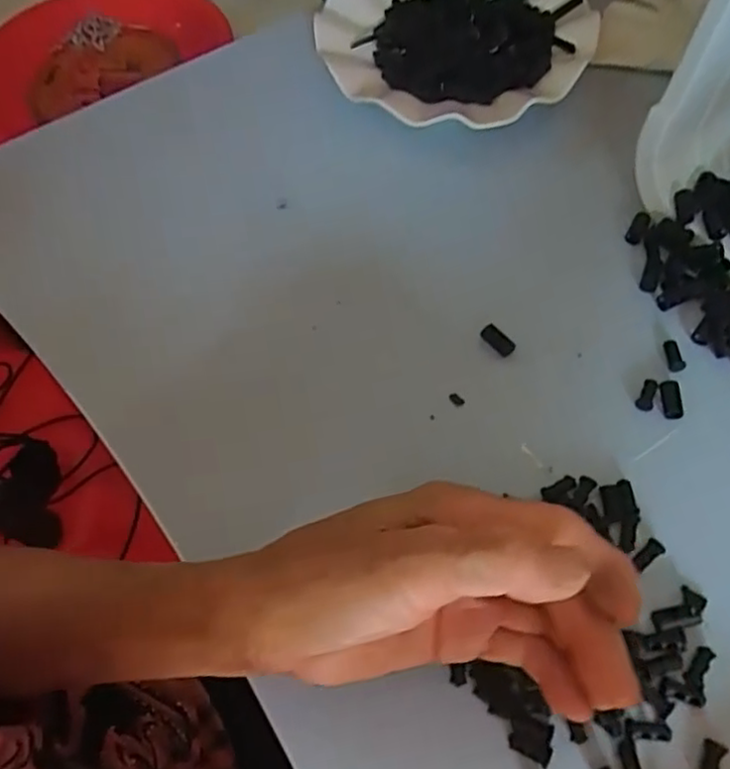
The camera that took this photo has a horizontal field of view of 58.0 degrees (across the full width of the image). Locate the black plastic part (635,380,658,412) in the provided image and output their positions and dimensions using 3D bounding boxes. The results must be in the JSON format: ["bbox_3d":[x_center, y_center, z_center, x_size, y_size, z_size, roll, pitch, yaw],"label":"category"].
[{"bbox_3d":[0.139,0.005,0.323,0.008,0.004,0.018,26,67,20],"label":"black plastic part"}]

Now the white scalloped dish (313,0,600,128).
[{"bbox_3d":[0.061,-0.236,0.437,0.163,0.024,0.173,-3,60,5],"label":"white scalloped dish"}]

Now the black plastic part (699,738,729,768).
[{"bbox_3d":[0.131,0.144,0.249,0.008,0.004,0.016,24,66,19],"label":"black plastic part"}]

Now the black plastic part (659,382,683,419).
[{"bbox_3d":[0.149,0.007,0.319,0.010,0.006,0.018,0,61,7],"label":"black plastic part"}]

